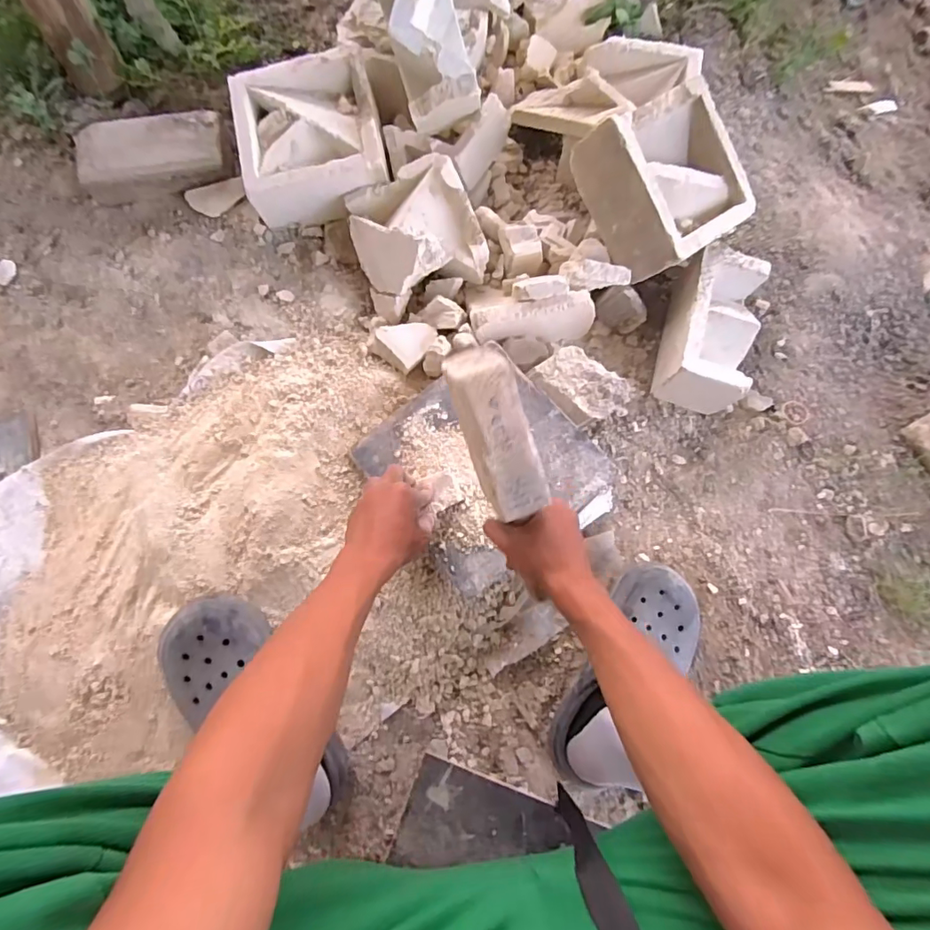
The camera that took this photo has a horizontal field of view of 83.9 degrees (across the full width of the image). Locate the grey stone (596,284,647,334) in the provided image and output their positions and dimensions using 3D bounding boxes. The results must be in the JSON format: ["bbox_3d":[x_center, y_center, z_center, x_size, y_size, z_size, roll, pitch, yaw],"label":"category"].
[{"bbox_3d":[0.232,-0.230,0.760,0.072,0.071,0.034,28,77,5],"label":"grey stone"}]

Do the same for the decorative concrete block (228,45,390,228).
[{"bbox_3d":[-0.226,-0.480,0.764,0.205,0.077,0.212,-11,77,-4],"label":"decorative concrete block"}]

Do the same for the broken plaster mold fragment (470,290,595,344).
[{"bbox_3d":[0.099,-0.204,0.733,0.175,0.075,0.044,-9,77,-3],"label":"broken plaster mold fragment"}]

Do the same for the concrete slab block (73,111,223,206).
[{"bbox_3d":[-0.474,-0.468,0.794,0.215,0.065,0.097,-10,77,-4],"label":"concrete slab block"}]

